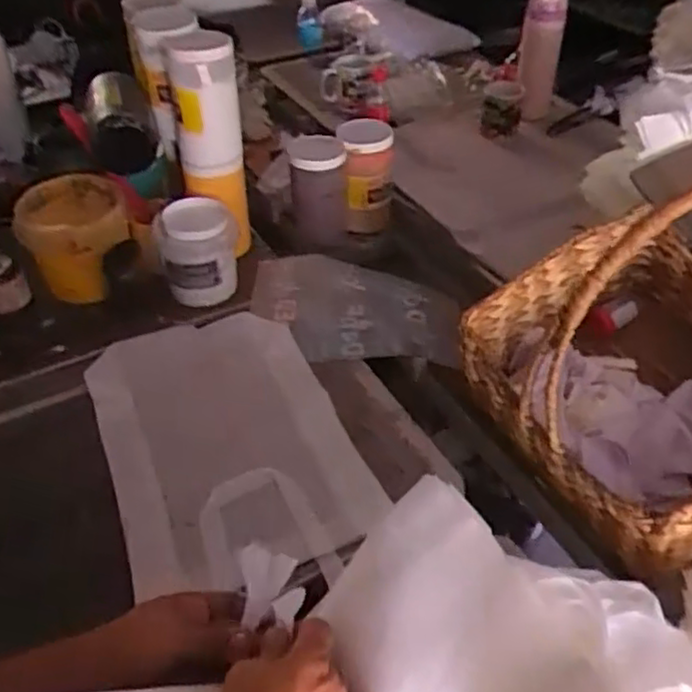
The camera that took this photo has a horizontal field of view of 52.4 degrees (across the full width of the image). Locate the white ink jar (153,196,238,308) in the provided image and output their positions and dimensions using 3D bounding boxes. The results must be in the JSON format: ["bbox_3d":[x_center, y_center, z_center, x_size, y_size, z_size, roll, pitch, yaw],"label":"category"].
[{"bbox_3d":[-0.219,-0.135,1.043,0.120,0.134,0.099,-6,42,-7],"label":"white ink jar"}]

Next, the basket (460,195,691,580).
[{"bbox_3d":[0.356,-0.010,0.781,0.362,0.318,0.360,-18,45,-20],"label":"basket"}]

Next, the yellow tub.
[{"bbox_3d":[-0.394,-0.149,1.044,0.155,0.144,0.158,0,42,0],"label":"yellow tub"}]

